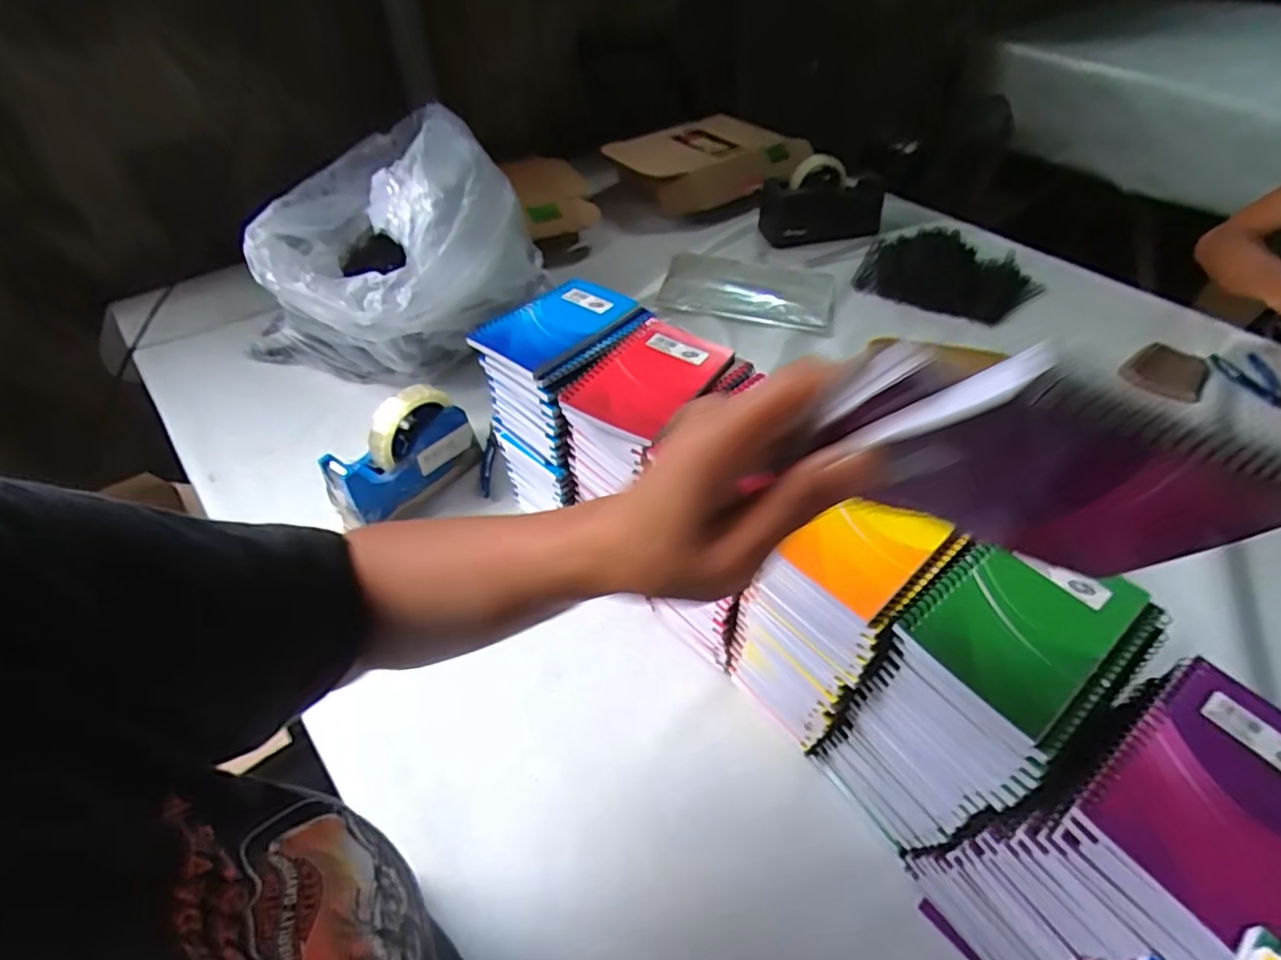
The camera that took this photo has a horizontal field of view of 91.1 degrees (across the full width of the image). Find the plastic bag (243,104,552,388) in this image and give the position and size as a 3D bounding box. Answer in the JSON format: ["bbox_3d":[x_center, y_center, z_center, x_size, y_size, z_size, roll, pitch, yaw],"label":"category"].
[{"bbox_3d":[-0.299,-0.267,0.799,0.349,0.245,0.293,-37,56,-27],"label":"plastic bag"}]

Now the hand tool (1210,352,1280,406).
[{"bbox_3d":[0.816,-0.126,0.822,0.062,0.014,0.119,-10,48,-7],"label":"hand tool"}]

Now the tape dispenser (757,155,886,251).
[{"bbox_3d":[0.318,-0.467,1.056,0.211,0.134,0.065,-18,49,-13],"label":"tape dispenser"}]

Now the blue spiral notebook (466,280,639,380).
[{"bbox_3d":[-0.072,-0.133,0.538,0.085,0.014,0.127,29,55,25],"label":"blue spiral notebook"}]

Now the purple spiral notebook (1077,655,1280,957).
[{"bbox_3d":[0.278,0.146,0.297,0.130,0.009,0.080,-29,53,-22],"label":"purple spiral notebook"}]

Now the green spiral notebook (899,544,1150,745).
[{"bbox_3d":[0.211,0.076,0.349,0.116,0.013,0.081,-32,54,-24],"label":"green spiral notebook"}]

